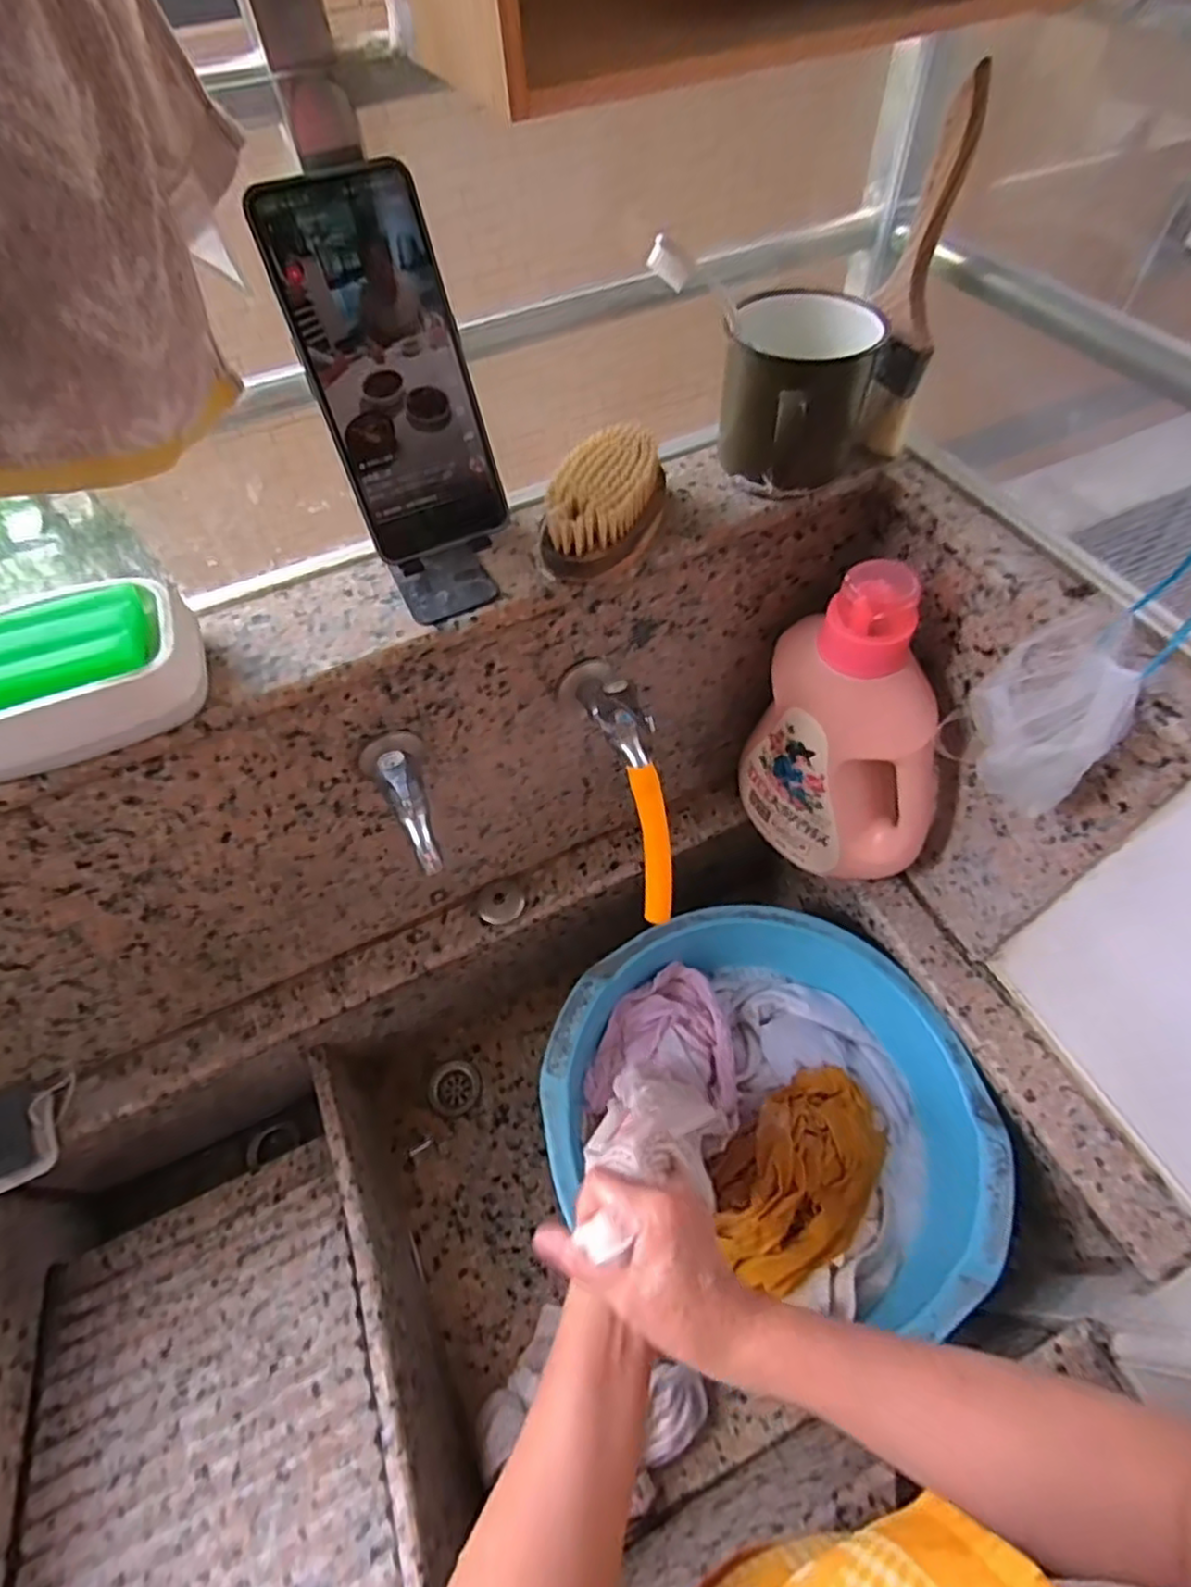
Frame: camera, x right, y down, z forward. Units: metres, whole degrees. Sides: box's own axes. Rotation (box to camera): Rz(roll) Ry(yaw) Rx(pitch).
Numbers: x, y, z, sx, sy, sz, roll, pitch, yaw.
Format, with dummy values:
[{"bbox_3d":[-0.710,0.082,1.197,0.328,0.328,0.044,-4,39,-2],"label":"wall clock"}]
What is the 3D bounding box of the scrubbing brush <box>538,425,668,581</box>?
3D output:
[{"bbox_3d":[0.008,-0.187,0.449,0.061,0.038,0.111,11,57,11],"label":"scrubbing brush"}]

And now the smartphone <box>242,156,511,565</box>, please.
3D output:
[{"bbox_3d":[-0.101,-0.206,0.351,0.077,0.162,0.004,-23,31,-11],"label":"smartphone"}]

